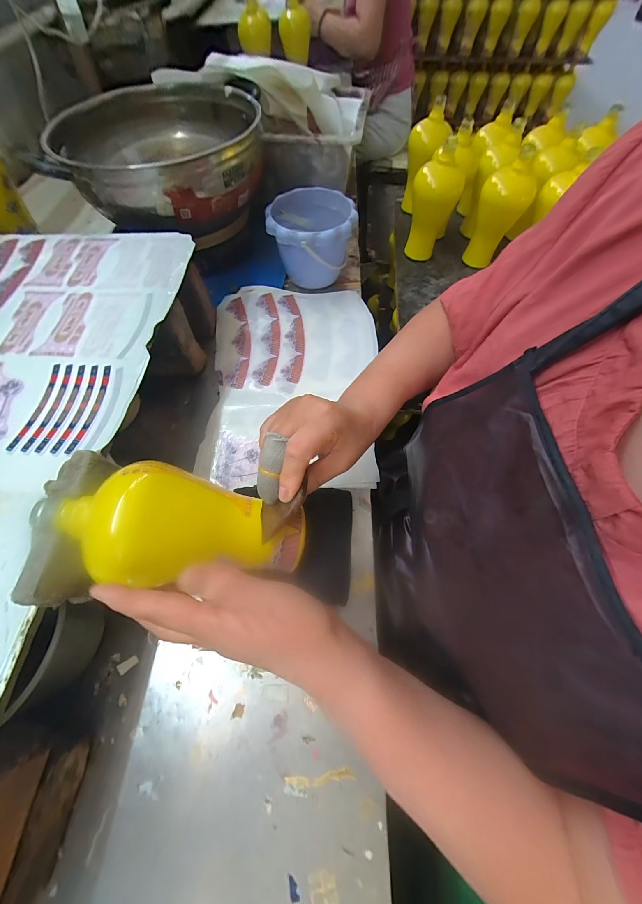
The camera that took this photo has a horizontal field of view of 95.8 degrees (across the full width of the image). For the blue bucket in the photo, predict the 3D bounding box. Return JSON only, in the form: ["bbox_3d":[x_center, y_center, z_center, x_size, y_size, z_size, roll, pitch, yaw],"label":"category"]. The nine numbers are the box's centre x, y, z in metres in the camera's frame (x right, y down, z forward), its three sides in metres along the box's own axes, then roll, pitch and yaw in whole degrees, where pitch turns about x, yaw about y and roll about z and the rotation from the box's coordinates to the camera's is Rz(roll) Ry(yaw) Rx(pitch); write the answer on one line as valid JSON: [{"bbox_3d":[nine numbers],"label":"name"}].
[{"bbox_3d":[-0.018,-0.398,0.556,0.149,0.116,0.157,0,64,1],"label":"blue bucket"}]

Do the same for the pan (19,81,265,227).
[{"bbox_3d":[-0.288,-0.529,0.512,0.360,0.103,0.383,-10,64,-7],"label":"pan"}]

